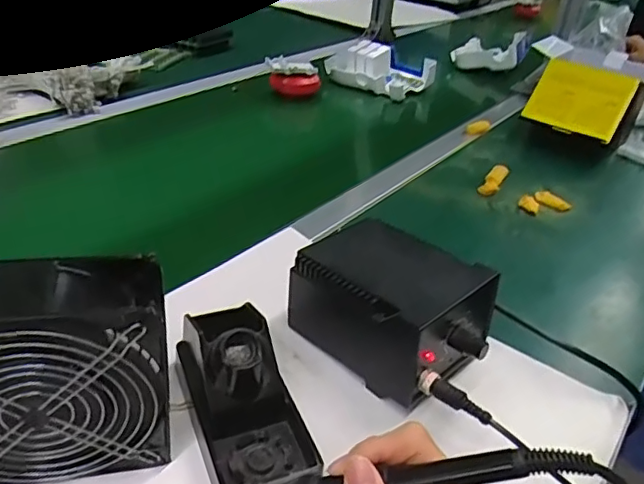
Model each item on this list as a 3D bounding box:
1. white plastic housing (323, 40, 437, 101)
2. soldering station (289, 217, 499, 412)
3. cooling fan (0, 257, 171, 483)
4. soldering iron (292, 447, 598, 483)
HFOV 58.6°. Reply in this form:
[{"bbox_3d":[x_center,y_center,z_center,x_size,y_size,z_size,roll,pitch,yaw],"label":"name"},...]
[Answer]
[{"bbox_3d":[0.117,-0.347,1.138,0.187,0.067,0.134,23,37,22],"label":"white plastic housing"},{"bbox_3d":[0.066,0.054,0.506,0.164,0.094,0.118,30,40,30],"label":"soldering station"},{"bbox_3d":[-0.175,0.084,0.358,0.153,0.143,0.060,-2,35,-14],"label":"cooling fan"},{"bbox_3d":[0.020,0.121,0.279,0.207,0.013,0.017,-18,31,17],"label":"soldering iron"}]

